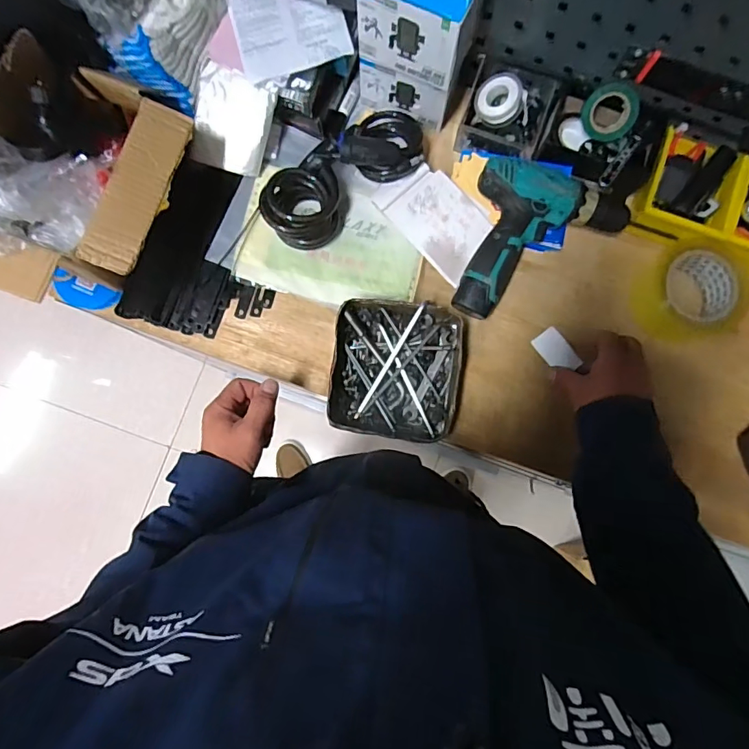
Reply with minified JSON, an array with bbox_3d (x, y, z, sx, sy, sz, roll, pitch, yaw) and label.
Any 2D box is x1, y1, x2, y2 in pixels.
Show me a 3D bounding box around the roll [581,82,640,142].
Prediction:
[{"bbox_3d":[0.286,-0.318,0.585,0.061,0.015,0.061,7,125,23],"label":"roll"}]

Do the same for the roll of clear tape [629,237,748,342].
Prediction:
[{"bbox_3d":[0.392,-0.104,0.607,0.114,0.066,0.121,0,83,0],"label":"roll of clear tape"}]

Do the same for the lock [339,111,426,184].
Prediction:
[{"bbox_3d":[0.013,-0.294,0.601,0.097,0.067,0.094,10,83,1],"label":"lock"}]

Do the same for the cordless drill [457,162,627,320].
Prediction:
[{"bbox_3d":[0.203,-0.155,0.589,0.174,0.054,0.181,12,83,1],"label":"cordless drill"}]

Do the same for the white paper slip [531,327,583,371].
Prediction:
[{"bbox_3d":[0.235,-0.028,0.620,0.035,0.004,0.062,-37,86,3],"label":"white paper slip"}]

